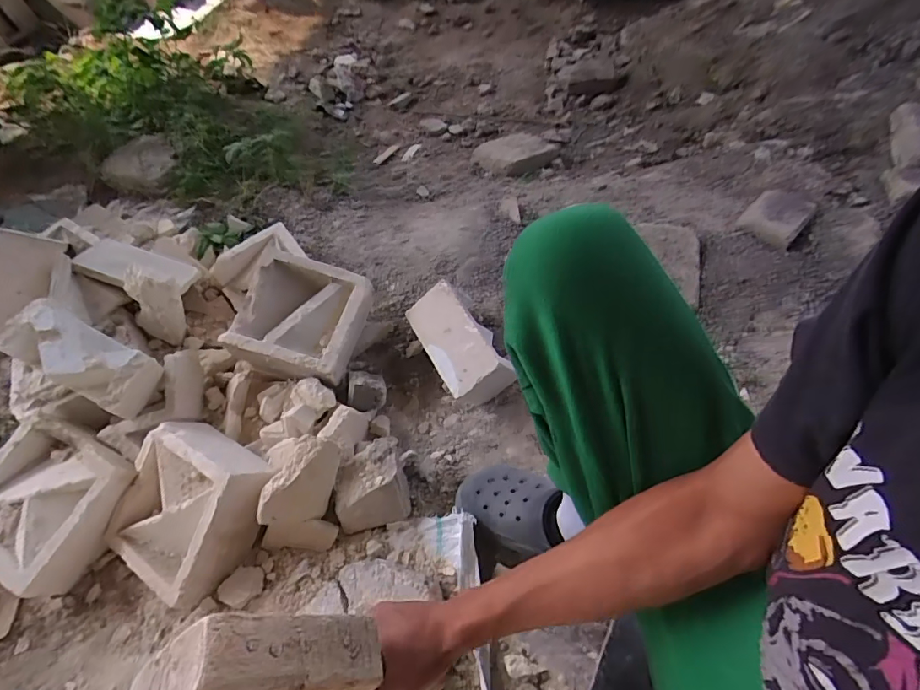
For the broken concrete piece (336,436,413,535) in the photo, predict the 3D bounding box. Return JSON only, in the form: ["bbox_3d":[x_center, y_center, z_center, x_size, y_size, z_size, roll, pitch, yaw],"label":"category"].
[{"bbox_3d":[-0.137,0.217,0.726,0.105,0.085,0.107,-11,58,-2],"label":"broken concrete piece"}]

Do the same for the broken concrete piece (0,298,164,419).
[{"bbox_3d":[-0.602,0.024,0.756,0.215,0.107,0.097,34,62,-11],"label":"broken concrete piece"}]

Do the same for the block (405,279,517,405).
[{"bbox_3d":[0.005,0.000,0.849,0.103,0.098,0.216,-38,64,13],"label":"block"}]

